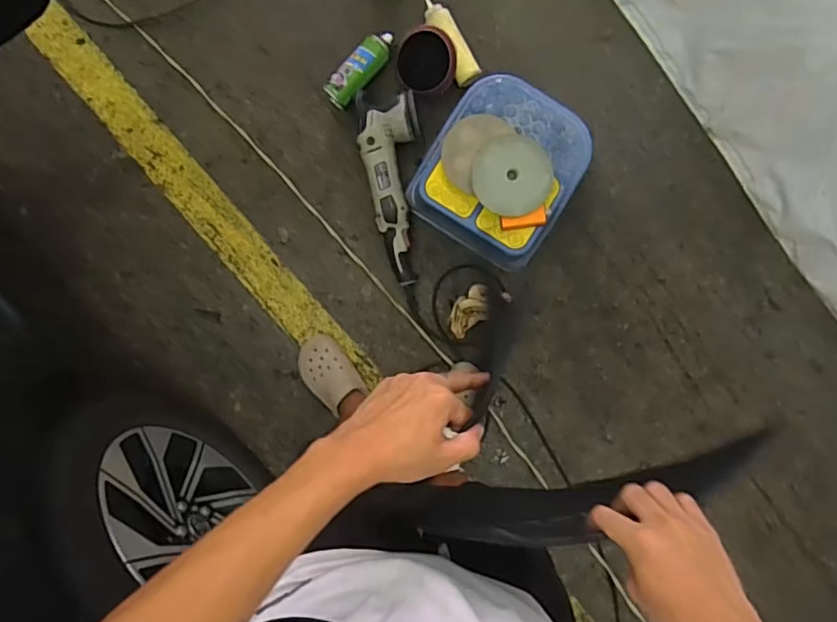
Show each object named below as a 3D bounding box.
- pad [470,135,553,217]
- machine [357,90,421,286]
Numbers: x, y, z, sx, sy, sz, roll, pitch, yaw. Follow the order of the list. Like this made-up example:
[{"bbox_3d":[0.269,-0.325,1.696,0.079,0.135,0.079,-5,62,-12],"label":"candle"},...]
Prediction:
[{"bbox_3d":[0.168,-0.245,1.023,0.137,0.022,0.143,4,93,3],"label":"pad"},{"bbox_3d":[-0.065,-0.260,1.223,0.131,0.100,0.394,0,93,3],"label":"machine"}]

